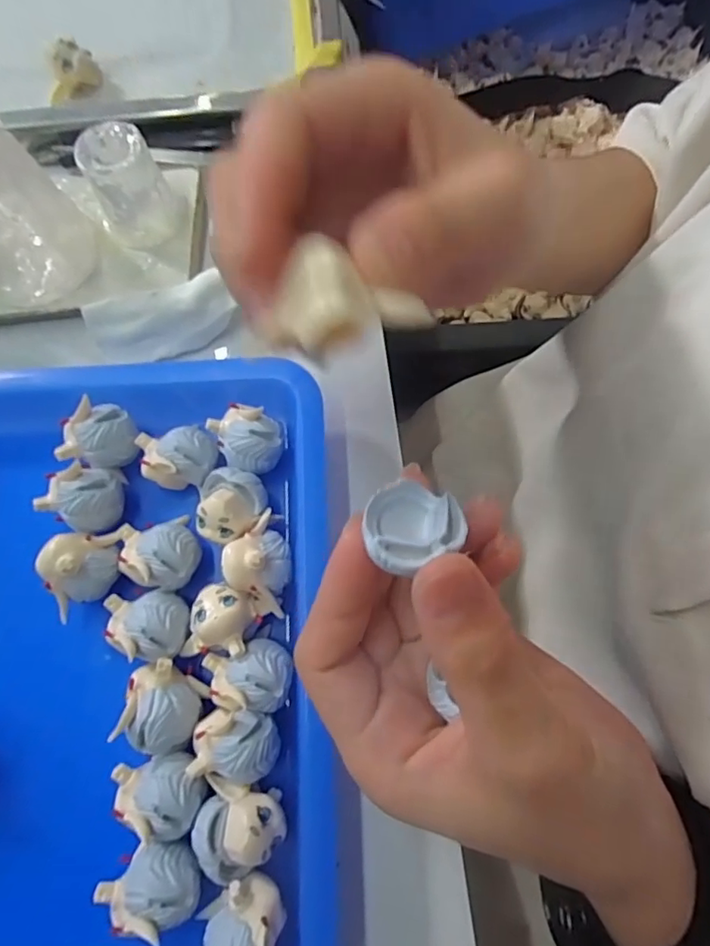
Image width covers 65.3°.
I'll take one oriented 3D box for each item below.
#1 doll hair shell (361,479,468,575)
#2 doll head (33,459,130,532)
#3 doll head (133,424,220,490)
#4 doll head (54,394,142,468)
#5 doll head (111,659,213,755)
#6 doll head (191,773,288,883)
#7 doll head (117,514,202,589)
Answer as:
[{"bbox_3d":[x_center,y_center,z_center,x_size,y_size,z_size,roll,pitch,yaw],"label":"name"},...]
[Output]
[{"bbox_3d":[0.014,0.013,0.134,0.023,0.012,0.021,0,75,1],"label":"doll hair shell"},{"bbox_3d":[-0.102,0.009,0.213,0.026,0.024,0.026,0,75,1],"label":"doll head"},{"bbox_3d":[-0.067,-0.005,0.215,0.027,0.023,0.022,-13,75,-2],"label":"doll head"},{"bbox_3d":[-0.097,-0.013,0.219,0.029,0.023,0.024,16,75,6],"label":"doll head"},{"bbox_3d":[-0.065,0.079,0.188,0.023,0.020,0.029,4,75,2],"label":"doll head"},{"bbox_3d":[-0.037,0.115,0.178,0.027,0.017,0.024,18,76,6],"label":"doll head"},{"bbox_3d":[-0.071,0.030,0.203,0.025,0.019,0.027,0,75,1],"label":"doll head"}]

